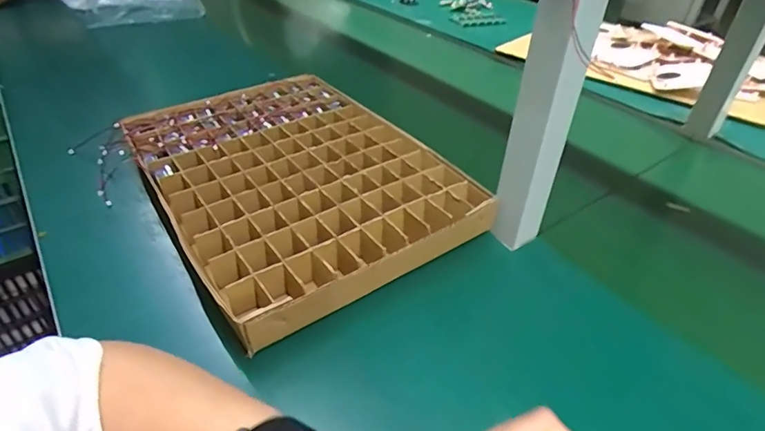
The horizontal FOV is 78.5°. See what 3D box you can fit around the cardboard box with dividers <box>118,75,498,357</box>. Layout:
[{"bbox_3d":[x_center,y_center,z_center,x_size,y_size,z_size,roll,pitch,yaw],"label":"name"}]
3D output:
[{"bbox_3d":[-0.109,-0.052,0.557,0.294,0.054,0.402,-22,44,-29],"label":"cardboard box with dividers"}]

